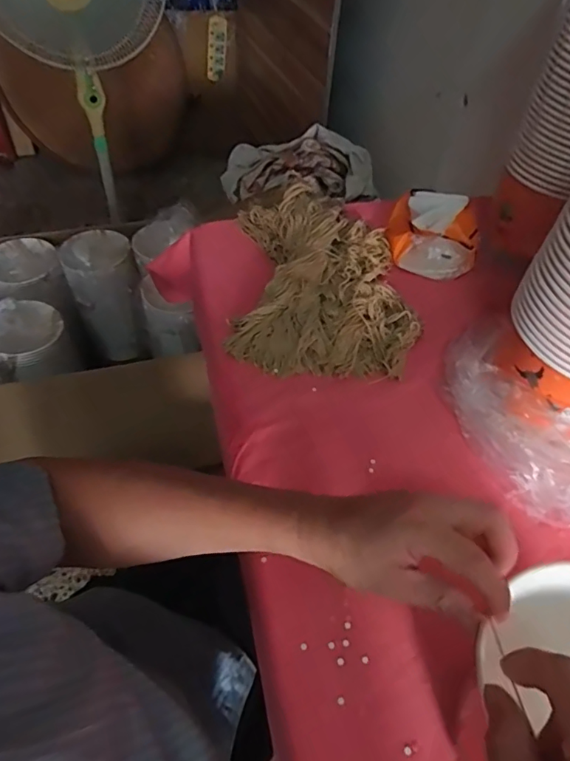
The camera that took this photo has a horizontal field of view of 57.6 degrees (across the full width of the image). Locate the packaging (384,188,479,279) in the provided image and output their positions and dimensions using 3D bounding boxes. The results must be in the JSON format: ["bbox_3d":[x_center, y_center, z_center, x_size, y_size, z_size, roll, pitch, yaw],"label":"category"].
[{"bbox_3d":[0.216,-0.222,0.755,0.132,0.080,0.117,16,52,10],"label":"packaging"}]

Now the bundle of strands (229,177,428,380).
[{"bbox_3d":[0.051,-0.149,0.701,0.223,0.054,0.321,3,51,0],"label":"bundle of strands"}]

